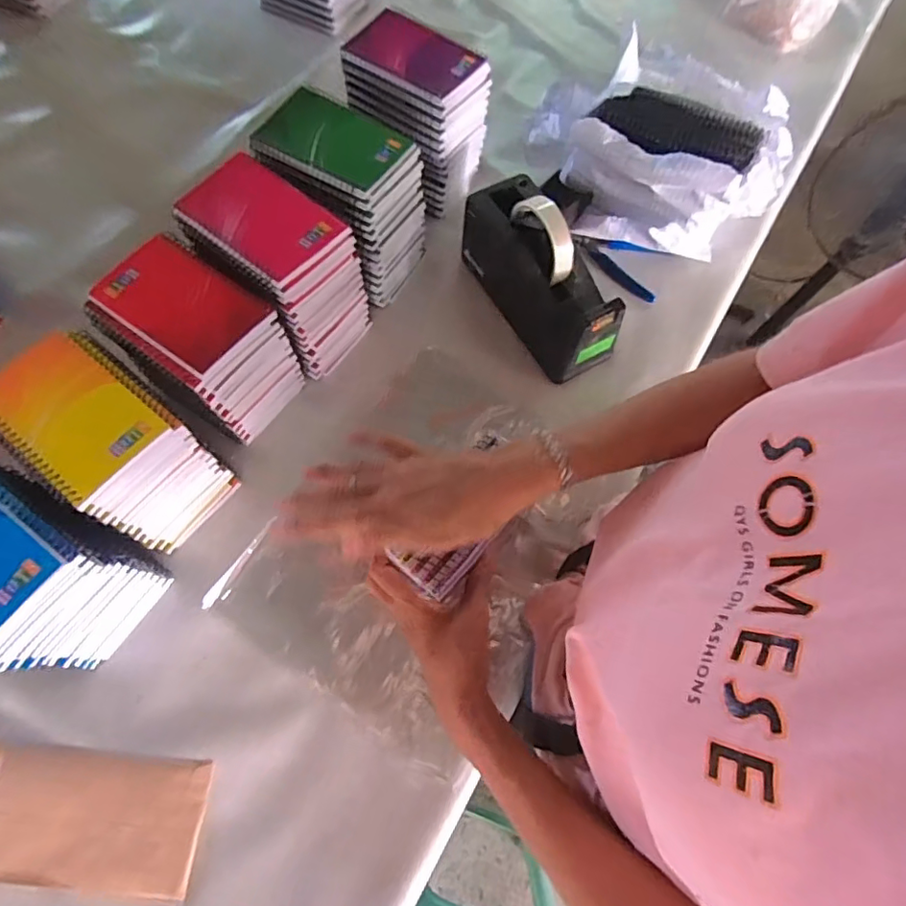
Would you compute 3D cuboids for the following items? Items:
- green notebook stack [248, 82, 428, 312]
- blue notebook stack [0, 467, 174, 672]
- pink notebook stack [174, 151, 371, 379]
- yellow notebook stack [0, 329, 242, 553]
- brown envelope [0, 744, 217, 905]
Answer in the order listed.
[{"bbox_3d":[-0.108,-0.262,0.561,0.144,0.142,0.096,32,69,10],"label":"green notebook stack"},{"bbox_3d":[-0.332,0.088,0.416,0.139,0.128,0.101,32,69,10],"label":"blue notebook stack"},{"bbox_3d":[-0.165,-0.177,0.519,0.132,0.140,0.099,38,70,12],"label":"pink notebook stack"},{"bbox_3d":[-0.283,-0.008,0.452,0.133,0.122,0.092,37,70,12],"label":"yellow notebook stack"},{"bbox_3d":[-0.293,0.279,0.409,0.195,0.010,0.091,9,65,-4],"label":"brown envelope"}]

